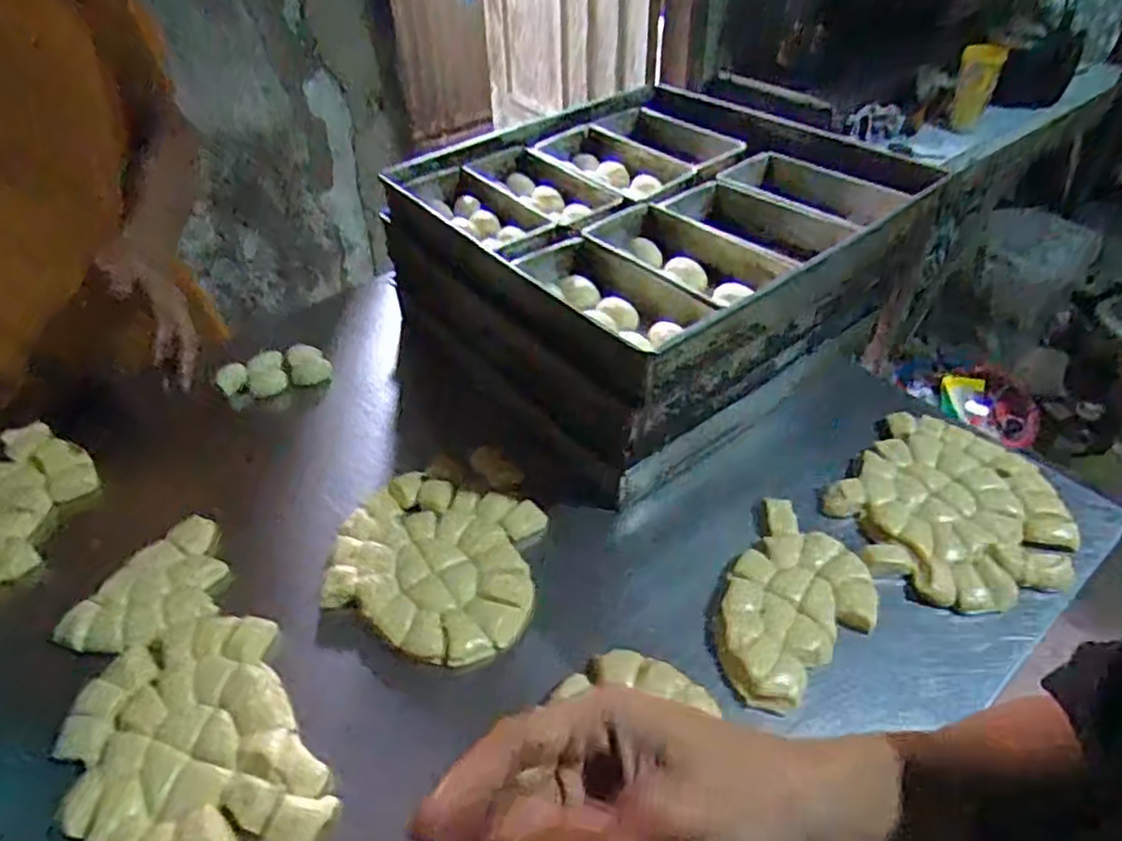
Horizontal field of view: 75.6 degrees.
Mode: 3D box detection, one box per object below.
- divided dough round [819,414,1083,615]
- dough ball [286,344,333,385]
[{"bbox_3d":[0.390,0.085,0.711,0.199,0.023,0.237,33,53,31],"label":"divided dough round"},{"bbox_3d":[-0.308,-0.070,0.885,0.047,0.032,0.043,0,43,0],"label":"dough ball"}]

